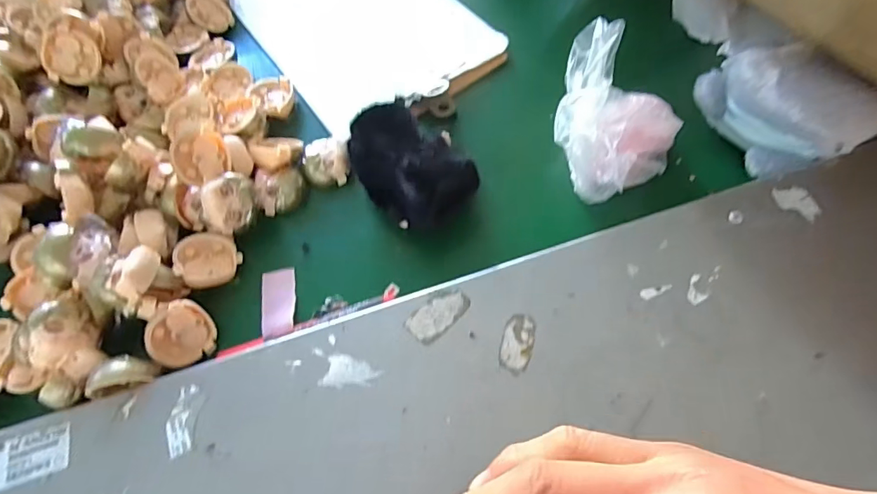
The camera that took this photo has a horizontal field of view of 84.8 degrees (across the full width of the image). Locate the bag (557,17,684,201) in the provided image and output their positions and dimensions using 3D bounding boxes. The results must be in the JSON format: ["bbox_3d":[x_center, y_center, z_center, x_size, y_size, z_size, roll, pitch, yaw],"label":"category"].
[{"bbox_3d":[0.152,-0.116,0.401,0.101,0.075,0.134,14,64,12],"label":"bag"}]

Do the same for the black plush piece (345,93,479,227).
[{"bbox_3d":[-0.026,-0.067,0.429,0.080,0.066,0.121,-38,65,-15],"label":"black plush piece"}]

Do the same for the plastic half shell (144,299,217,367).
[{"bbox_3d":[-0.202,0.069,0.376,0.020,0.050,0.046,7,48,51],"label":"plastic half shell"}]

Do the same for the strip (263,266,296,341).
[{"bbox_3d":[-0.134,0.046,0.401,0.028,0.006,0.059,-9,62,0],"label":"strip"}]

